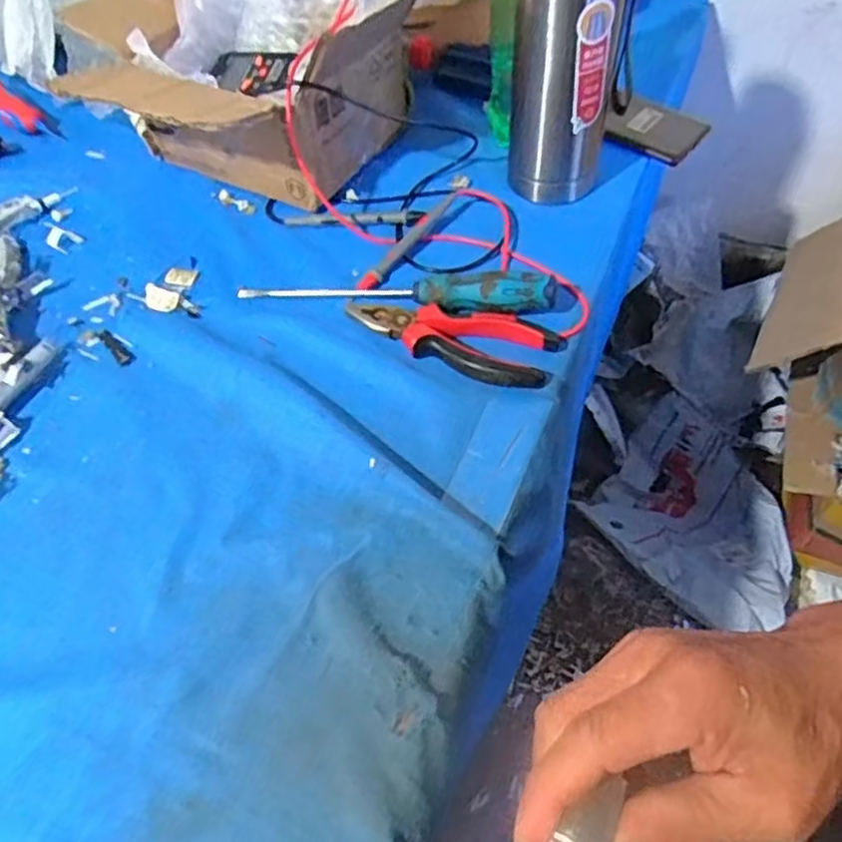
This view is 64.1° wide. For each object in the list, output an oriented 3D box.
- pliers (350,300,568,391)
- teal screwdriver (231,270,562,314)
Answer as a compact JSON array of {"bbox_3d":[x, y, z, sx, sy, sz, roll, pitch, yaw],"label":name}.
[{"bbox_3d":[0.024,-0.067,0.498,0.153,0.018,0.061,21,59,18],"label":"pliers"},{"bbox_3d":[-0.023,-0.105,0.519,0.246,0.033,0.026,7,56,9],"label":"teal screwdriver"}]

